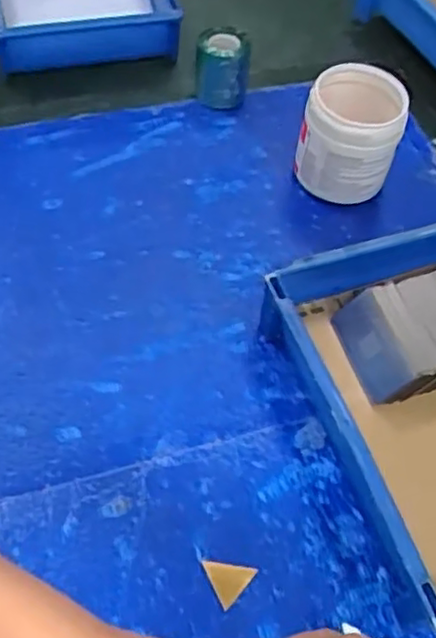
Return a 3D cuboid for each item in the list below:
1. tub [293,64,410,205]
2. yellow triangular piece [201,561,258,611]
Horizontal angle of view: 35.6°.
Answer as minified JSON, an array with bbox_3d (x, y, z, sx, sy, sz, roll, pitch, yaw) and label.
[{"bbox_3d":[0.130,-0.177,0.677,0.095,0.108,0.086,12,58,4],"label":"tub"},{"bbox_3d":[0.011,0.189,0.499,0.033,0.004,0.034,-22,61,-16],"label":"yellow triangular piece"}]

